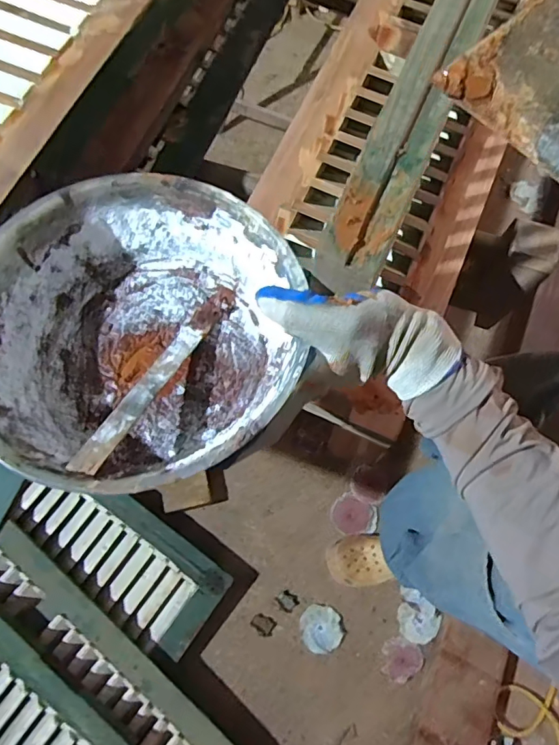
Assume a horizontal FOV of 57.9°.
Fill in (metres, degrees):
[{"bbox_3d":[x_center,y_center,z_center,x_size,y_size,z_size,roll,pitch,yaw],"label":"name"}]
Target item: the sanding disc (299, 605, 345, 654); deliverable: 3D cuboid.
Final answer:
[{"bbox_3d":[0.094,0.578,1.141,0.091,0.018,0.091,1,71,-2],"label":"sanding disc"}]

